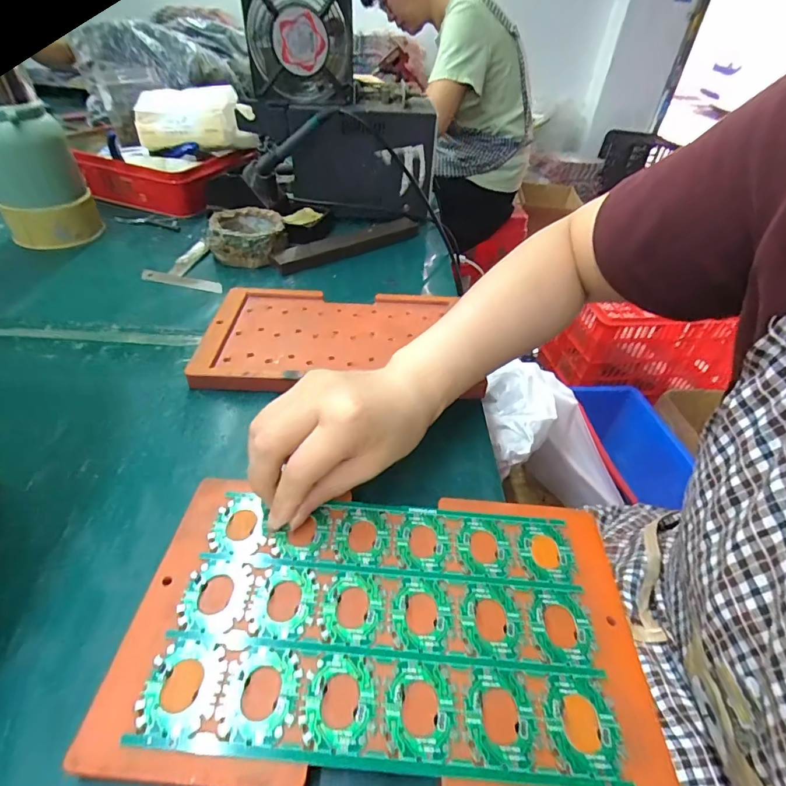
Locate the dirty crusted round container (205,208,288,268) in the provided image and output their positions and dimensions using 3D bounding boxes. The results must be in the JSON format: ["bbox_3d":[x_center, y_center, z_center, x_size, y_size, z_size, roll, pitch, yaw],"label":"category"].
[{"bbox_3d":[-0.171,-0.185,0.513,0.085,0.039,0.078,3,41,-2],"label":"dirty crusted round container"}]

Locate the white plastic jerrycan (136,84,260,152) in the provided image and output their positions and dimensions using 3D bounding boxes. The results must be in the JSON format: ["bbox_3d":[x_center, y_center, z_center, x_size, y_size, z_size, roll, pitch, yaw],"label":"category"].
[{"bbox_3d":[-0.271,-0.365,0.587,0.156,0.064,0.052,0,42,-3],"label":"white plastic jerrycan"}]

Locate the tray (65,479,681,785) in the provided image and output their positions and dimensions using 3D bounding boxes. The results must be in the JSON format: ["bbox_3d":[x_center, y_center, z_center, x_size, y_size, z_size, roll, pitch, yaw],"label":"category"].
[{"bbox_3d":[-0.003,0.112,0.220,0.238,0.014,0.135,4,42,1],"label":"tray"}]

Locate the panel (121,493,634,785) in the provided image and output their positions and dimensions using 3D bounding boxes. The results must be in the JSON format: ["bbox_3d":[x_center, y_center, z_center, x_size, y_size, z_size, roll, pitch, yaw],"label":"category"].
[{"bbox_3d":[-0.004,0.108,0.218,0.199,0.004,0.118,5,41,1],"label":"panel"}]

